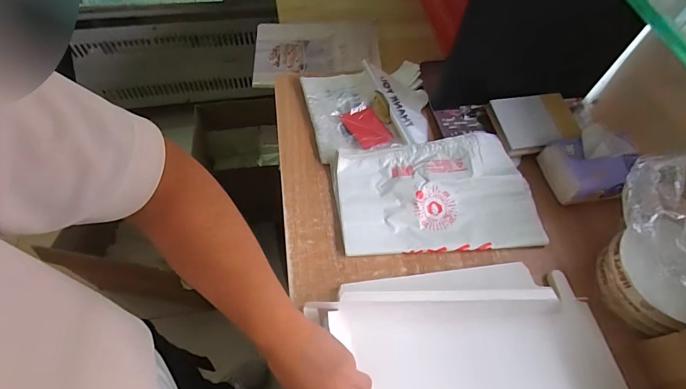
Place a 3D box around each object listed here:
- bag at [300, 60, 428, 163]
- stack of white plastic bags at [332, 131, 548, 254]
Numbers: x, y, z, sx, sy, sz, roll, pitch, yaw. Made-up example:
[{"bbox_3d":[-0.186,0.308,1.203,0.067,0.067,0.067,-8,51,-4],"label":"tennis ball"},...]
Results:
[{"bbox_3d":[0.051,-0.161,0.677,0.225,0.032,0.202,-11,60,-8],"label":"bag"},{"bbox_3d":[0.145,-0.001,0.581,0.302,0.035,0.188,-7,59,-6],"label":"stack of white plastic bags"}]

